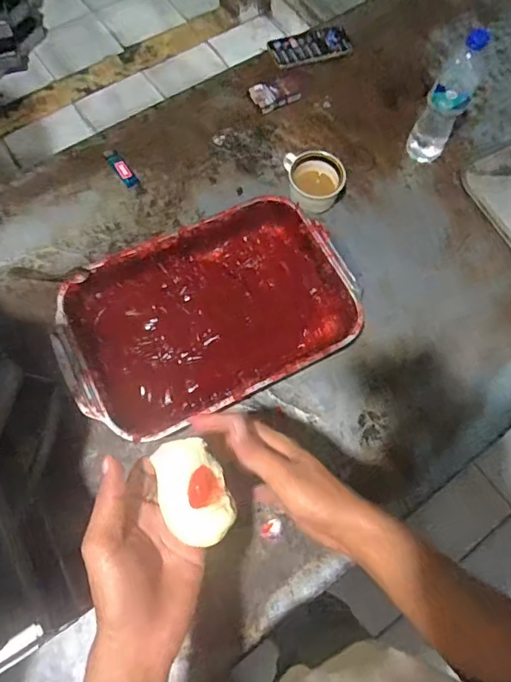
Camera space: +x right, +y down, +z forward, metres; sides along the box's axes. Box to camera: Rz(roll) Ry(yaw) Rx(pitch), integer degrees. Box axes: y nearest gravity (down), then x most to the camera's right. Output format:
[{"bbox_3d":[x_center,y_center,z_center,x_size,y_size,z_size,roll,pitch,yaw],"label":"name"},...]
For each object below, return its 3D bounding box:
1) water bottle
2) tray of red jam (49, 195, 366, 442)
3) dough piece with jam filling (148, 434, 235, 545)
[{"bbox_3d":[0.313,-0.390,0.811,0.062,0.229,0.054,21,70,6],"label":"water bottle"},{"bbox_3d":[-0.057,-0.047,0.734,0.399,0.051,0.277,-24,72,-11],"label":"tray of red jam"},{"bbox_3d":[-0.048,0.119,0.395,0.050,0.027,0.080,-21,71,-10],"label":"dough piece with jam filling"}]

